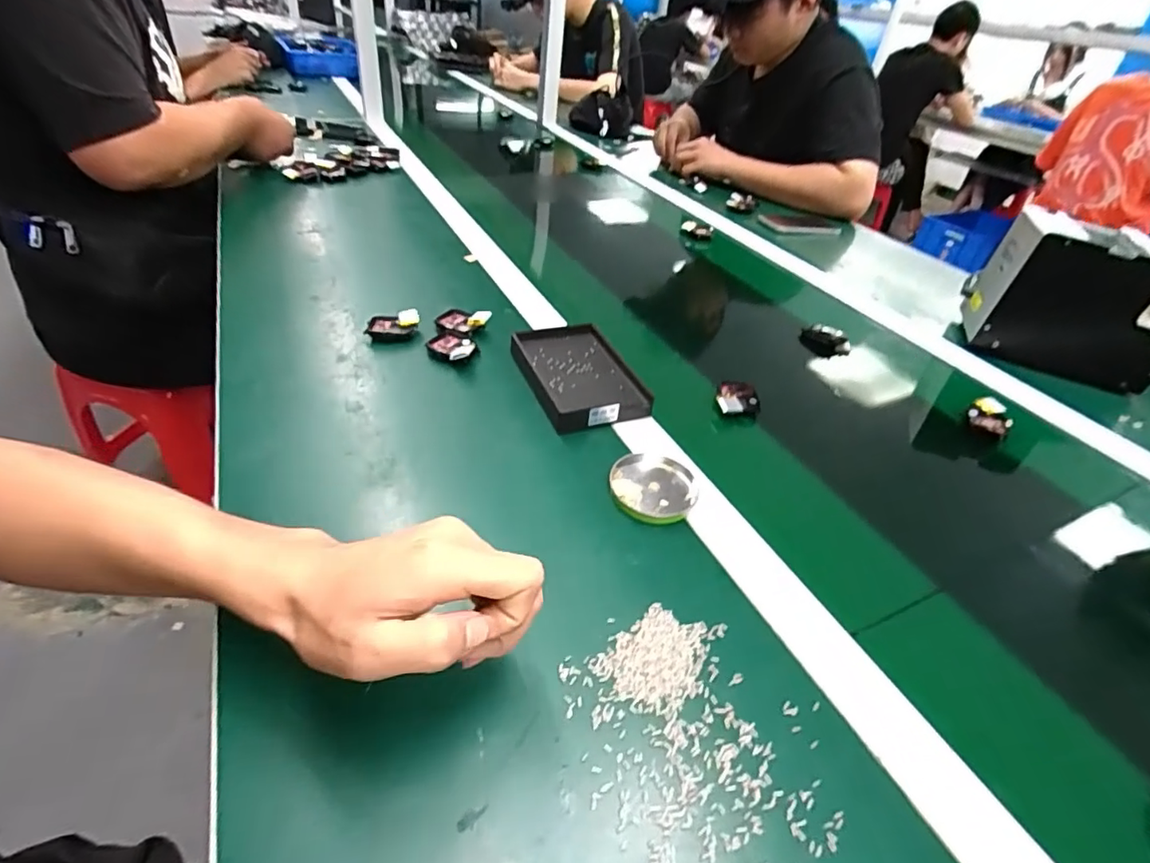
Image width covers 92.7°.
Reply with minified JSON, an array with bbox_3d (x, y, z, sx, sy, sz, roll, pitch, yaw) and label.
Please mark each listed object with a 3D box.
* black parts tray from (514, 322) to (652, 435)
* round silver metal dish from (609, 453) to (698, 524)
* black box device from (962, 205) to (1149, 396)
[{"bbox_3d":[0.003,-0.058,0.515,0.096,0.021,0.141,-11,43,-20],"label":"black parts tray"},{"bbox_3d":[0.059,0.041,0.417,0.064,0.006,0.065,4,40,-3],"label":"round silver metal dish"},{"bbox_3d":[0.590,-0.156,0.646,0.188,0.141,0.123,21,42,16],"label":"black box device"}]

